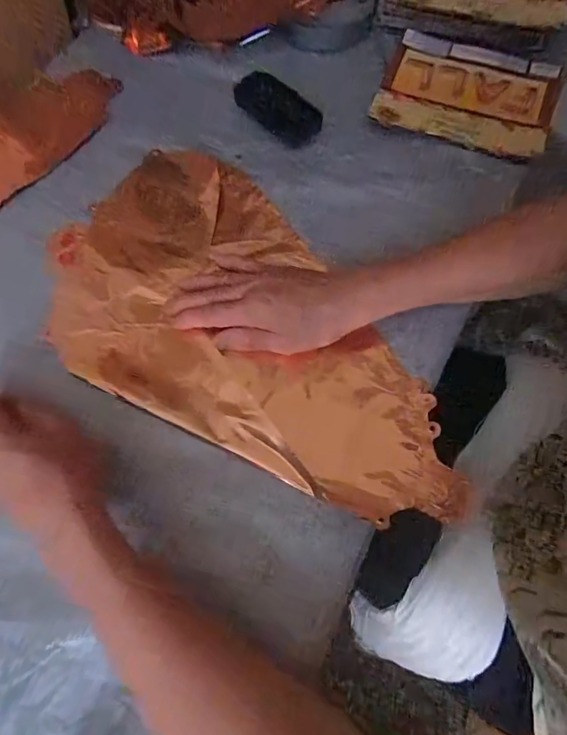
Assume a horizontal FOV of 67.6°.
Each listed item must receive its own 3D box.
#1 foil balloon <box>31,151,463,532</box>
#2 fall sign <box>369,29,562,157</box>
[{"bbox_3d":[-0.025,-0.053,0.401,0.430,0.014,0.257,27,71,12],"label":"foil balloon"},{"bbox_3d":[0.212,-0.317,0.487,0.189,0.013,0.151,21,70,9],"label":"fall sign"}]

